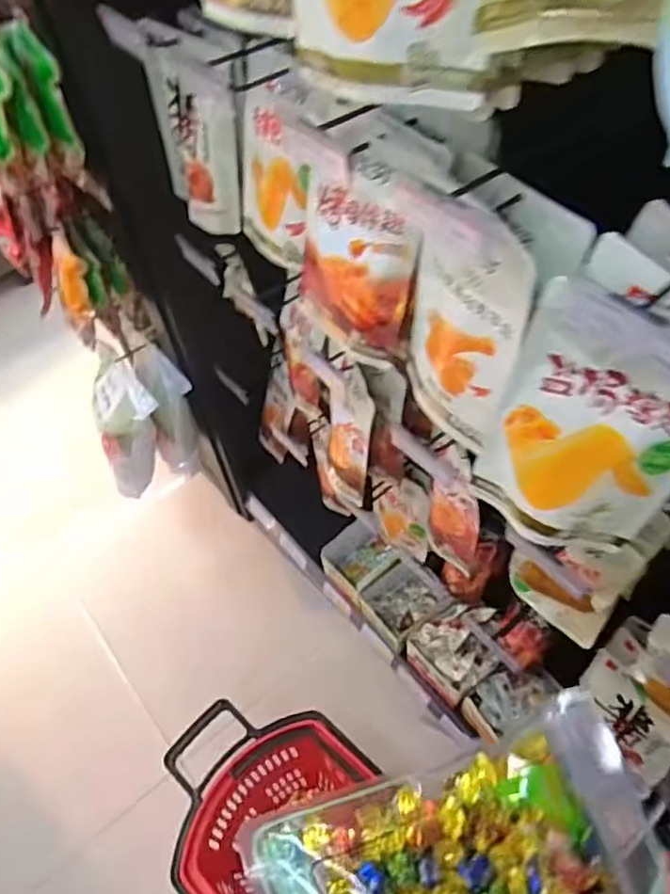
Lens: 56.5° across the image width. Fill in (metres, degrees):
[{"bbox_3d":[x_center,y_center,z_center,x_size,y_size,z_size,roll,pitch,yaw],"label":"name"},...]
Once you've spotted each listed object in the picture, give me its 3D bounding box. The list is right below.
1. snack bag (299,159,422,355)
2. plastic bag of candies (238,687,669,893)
[{"bbox_3d":[0.019,-0.219,0.718,0.051,0.198,0.160,-36,58,-19],"label":"snack bag"},{"bbox_3d":[0.098,0.297,0.406,0.258,0.051,0.180,-20,54,-9],"label":"plastic bag of candies"}]

